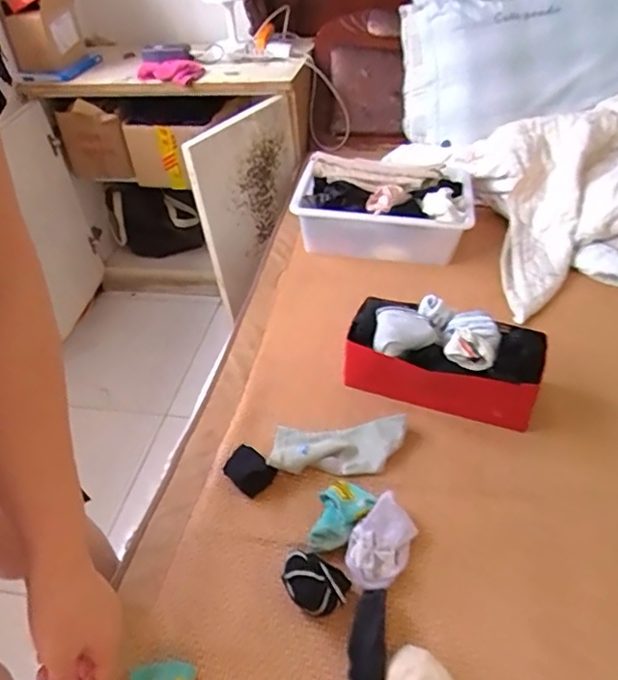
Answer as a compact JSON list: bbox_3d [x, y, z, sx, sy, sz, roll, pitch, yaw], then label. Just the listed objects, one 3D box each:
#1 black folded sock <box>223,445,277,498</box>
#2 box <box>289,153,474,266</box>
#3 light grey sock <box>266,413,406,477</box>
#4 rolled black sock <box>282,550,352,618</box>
[{"bbox_3d":[-0.082,0.175,0.738,0.066,0.021,0.046,29,50,29],"label":"black folded sock"},{"bbox_3d":[0.156,-0.277,1.180,0.362,0.137,0.226,8,42,10],"label":"box"},{"bbox_3d":[0.042,0.150,0.768,0.188,0.022,0.086,-3,42,-2],"label":"light grey sock"},{"bbox_3d":[0.004,0.271,0.611,0.073,0.032,0.052,22,47,24],"label":"rolled black sock"}]

